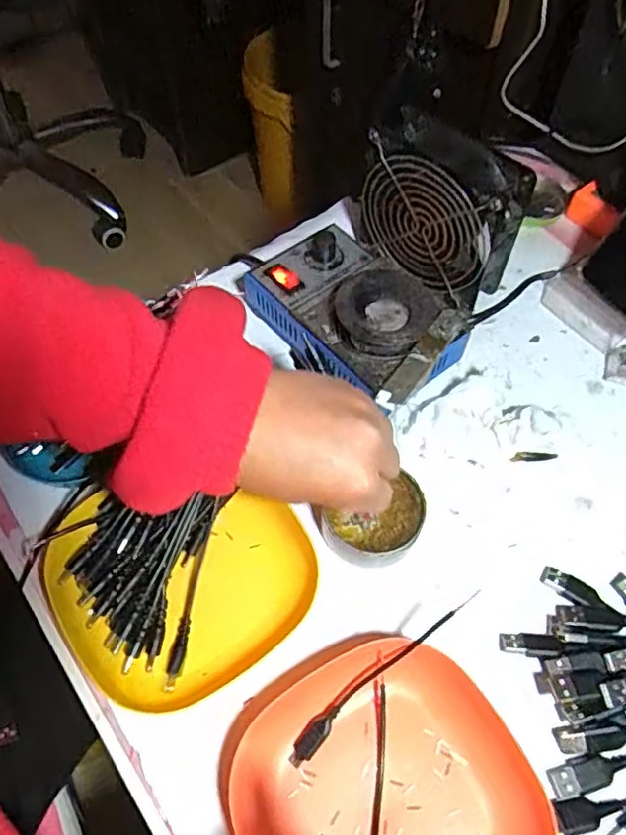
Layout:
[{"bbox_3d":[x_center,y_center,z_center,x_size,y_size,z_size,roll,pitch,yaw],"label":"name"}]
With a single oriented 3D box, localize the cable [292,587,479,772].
[{"bbox_3d":[0.036,0.141,0.334,0.124,0.007,0.012,-40,65,-4],"label":"cable"}]

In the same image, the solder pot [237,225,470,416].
[{"bbox_3d":[0.026,-0.074,0.462,0.158,0.063,0.109,38,66,21],"label":"solder pot"}]

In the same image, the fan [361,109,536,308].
[{"bbox_3d":[0.094,-0.154,0.480,0.119,0.117,0.058,40,67,21],"label":"fan"}]

